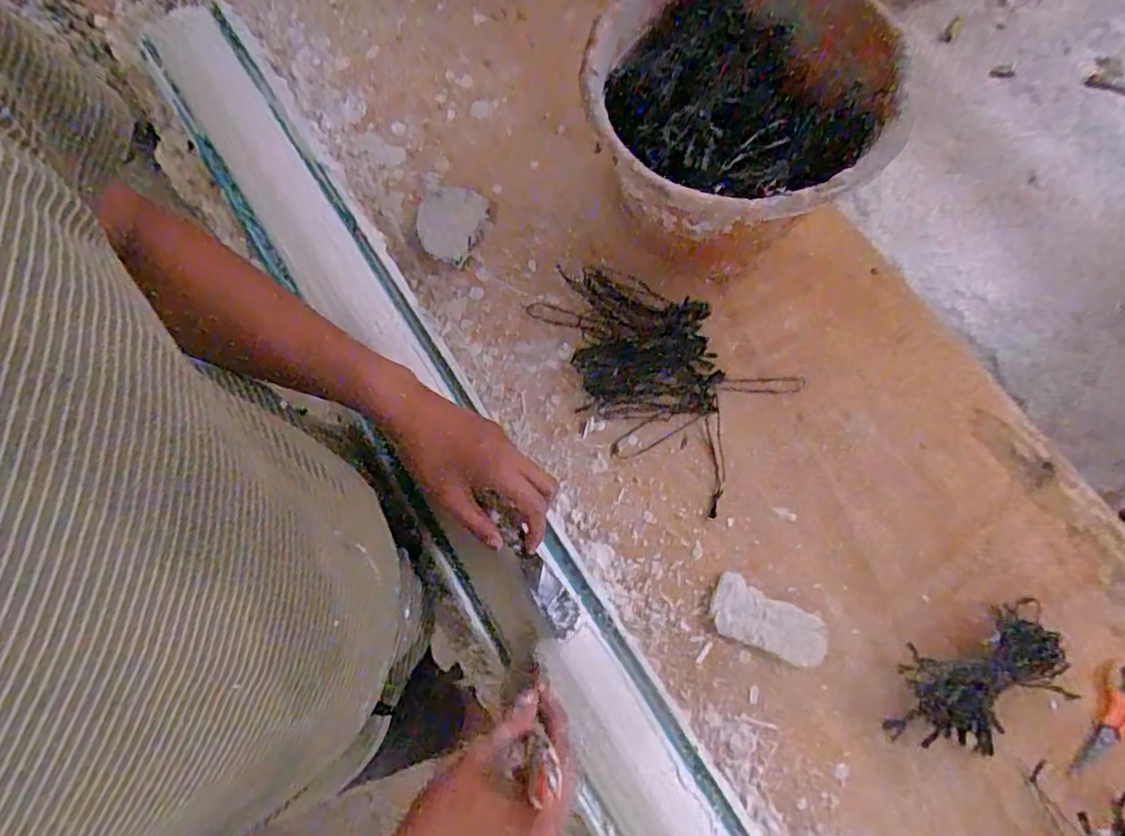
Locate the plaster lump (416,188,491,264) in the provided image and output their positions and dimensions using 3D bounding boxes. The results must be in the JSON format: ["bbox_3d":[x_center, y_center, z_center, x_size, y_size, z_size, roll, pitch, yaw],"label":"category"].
[{"bbox_3d":[-0.127,-0.218,0.689,0.067,0.006,0.089,22,75,6],"label":"plaster lump"}]

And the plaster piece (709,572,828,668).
[{"bbox_3d":[0.192,0.192,0.577,0.108,0.004,0.052,24,75,7],"label":"plaster piece"}]

